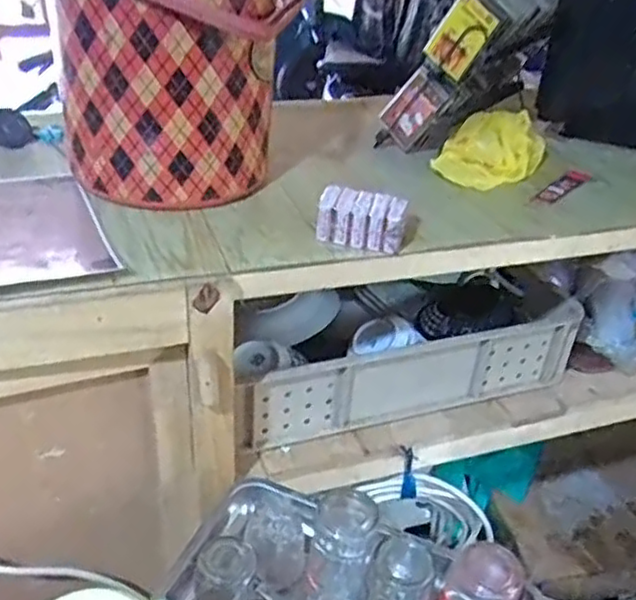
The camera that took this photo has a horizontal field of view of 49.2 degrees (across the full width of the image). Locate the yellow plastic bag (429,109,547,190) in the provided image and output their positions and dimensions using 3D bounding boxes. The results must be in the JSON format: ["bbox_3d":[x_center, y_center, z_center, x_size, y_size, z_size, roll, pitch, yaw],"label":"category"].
[{"bbox_3d":[0.266,-0.227,1.030,0.169,0.083,0.088,-17,40,-30],"label":"yellow plastic bag"}]

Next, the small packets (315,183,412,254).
[{"bbox_3d":[0.052,-0.097,0.837,0.102,0.065,0.049,12,35,10],"label":"small packets"}]

